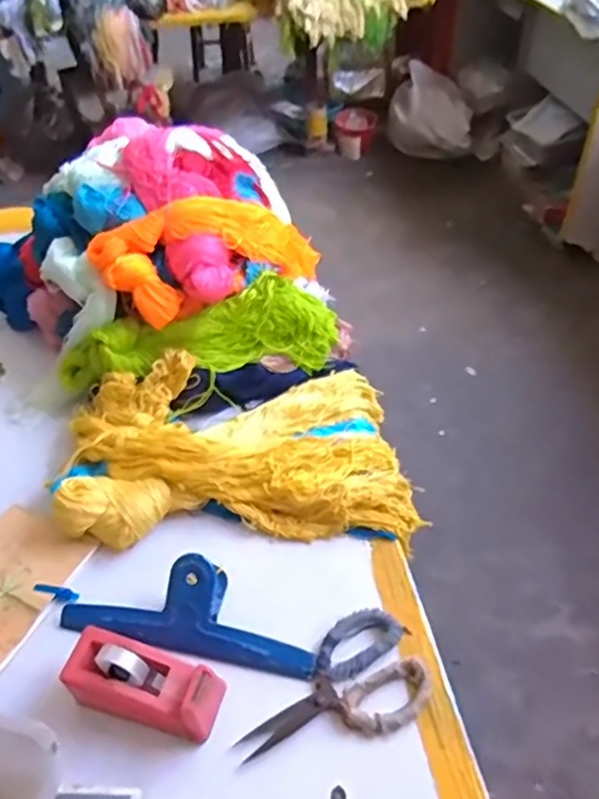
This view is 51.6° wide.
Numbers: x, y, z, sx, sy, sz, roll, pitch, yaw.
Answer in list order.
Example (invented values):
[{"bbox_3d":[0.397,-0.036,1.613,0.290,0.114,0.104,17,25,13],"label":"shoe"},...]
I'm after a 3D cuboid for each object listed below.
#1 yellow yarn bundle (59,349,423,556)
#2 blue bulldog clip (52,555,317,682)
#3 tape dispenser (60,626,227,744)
[{"bbox_3d":[-0.077,0.065,0.831,0.454,0.081,0.263,0,46,4],"label":"yellow yarn bundle"},{"bbox_3d":[-0.132,0.224,0.695,0.313,0.063,0.103,7,47,11],"label":"blue bulldog clip"},{"bbox_3d":[-0.155,0.288,0.625,0.156,0.064,0.062,10,48,14],"label":"tape dispenser"}]

